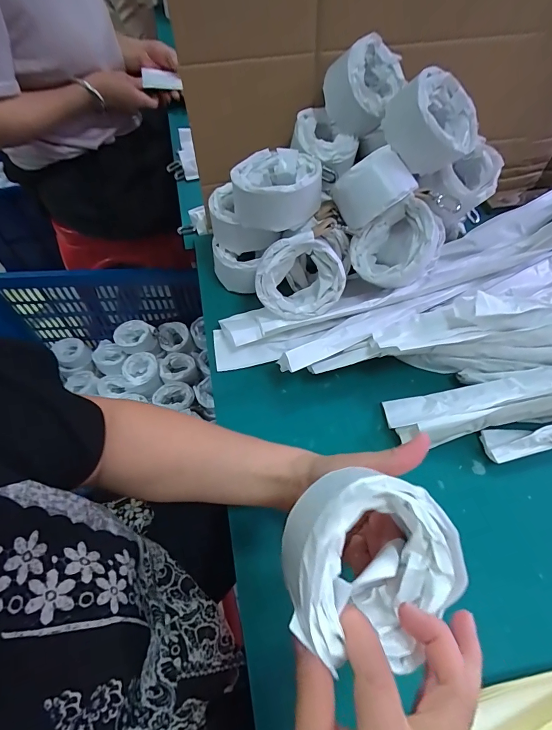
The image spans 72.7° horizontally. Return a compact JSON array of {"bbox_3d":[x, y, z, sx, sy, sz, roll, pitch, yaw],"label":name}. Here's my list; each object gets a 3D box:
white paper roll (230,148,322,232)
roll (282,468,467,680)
[{"bbox_3d":[0.002,-0.196,0.417,0.094,0.051,0.084,4,61,0],"label":"white paper roll"},{"bbox_3d":[0.054,0.122,0.223,0.106,0.050,0.106,2,82,-12],"label":"roll"}]

